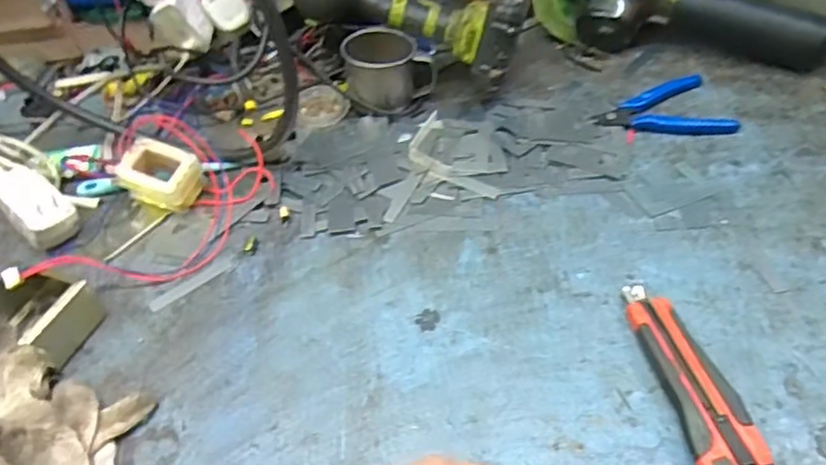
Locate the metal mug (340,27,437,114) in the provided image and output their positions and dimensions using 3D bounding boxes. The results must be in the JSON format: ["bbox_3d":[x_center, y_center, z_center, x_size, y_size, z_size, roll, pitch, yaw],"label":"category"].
[{"bbox_3d":[-0.027,-0.160,0.602,0.083,0.052,0.069,-26,51,-17],"label":"metal mug"}]

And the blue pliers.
[{"bbox_3d":[0.224,-0.115,0.576,0.121,0.010,0.072,-6,48,0],"label":"blue pliers"}]

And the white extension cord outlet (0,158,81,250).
[{"bbox_3d":[-0.320,-0.024,0.524,0.080,0.048,0.041,33,59,30],"label":"white extension cord outlet"}]

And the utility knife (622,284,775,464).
[{"bbox_3d":[0.172,0.093,0.386,0.038,0.021,0.156,-8,48,-2],"label":"utility knife"}]

